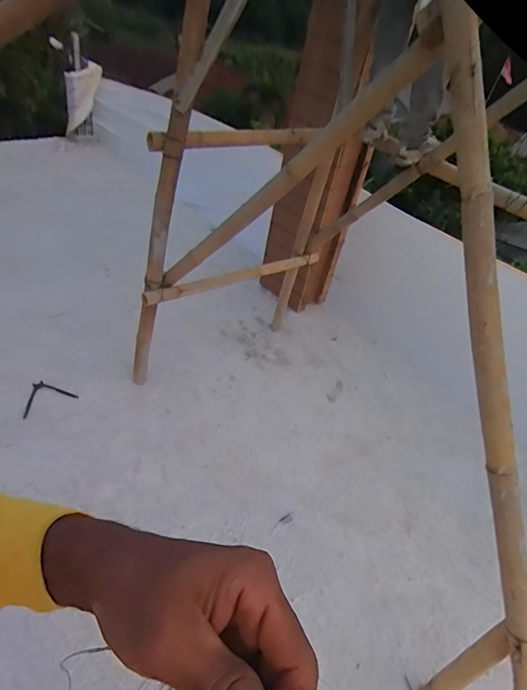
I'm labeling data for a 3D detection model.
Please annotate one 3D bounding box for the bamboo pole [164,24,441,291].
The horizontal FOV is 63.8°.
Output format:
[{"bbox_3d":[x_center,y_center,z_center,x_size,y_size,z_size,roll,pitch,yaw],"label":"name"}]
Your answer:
[{"bbox_3d":[-0.027,-0.417,1.264,0.067,1.226,0.071,49,44,-14],"label":"bamboo pole"}]

